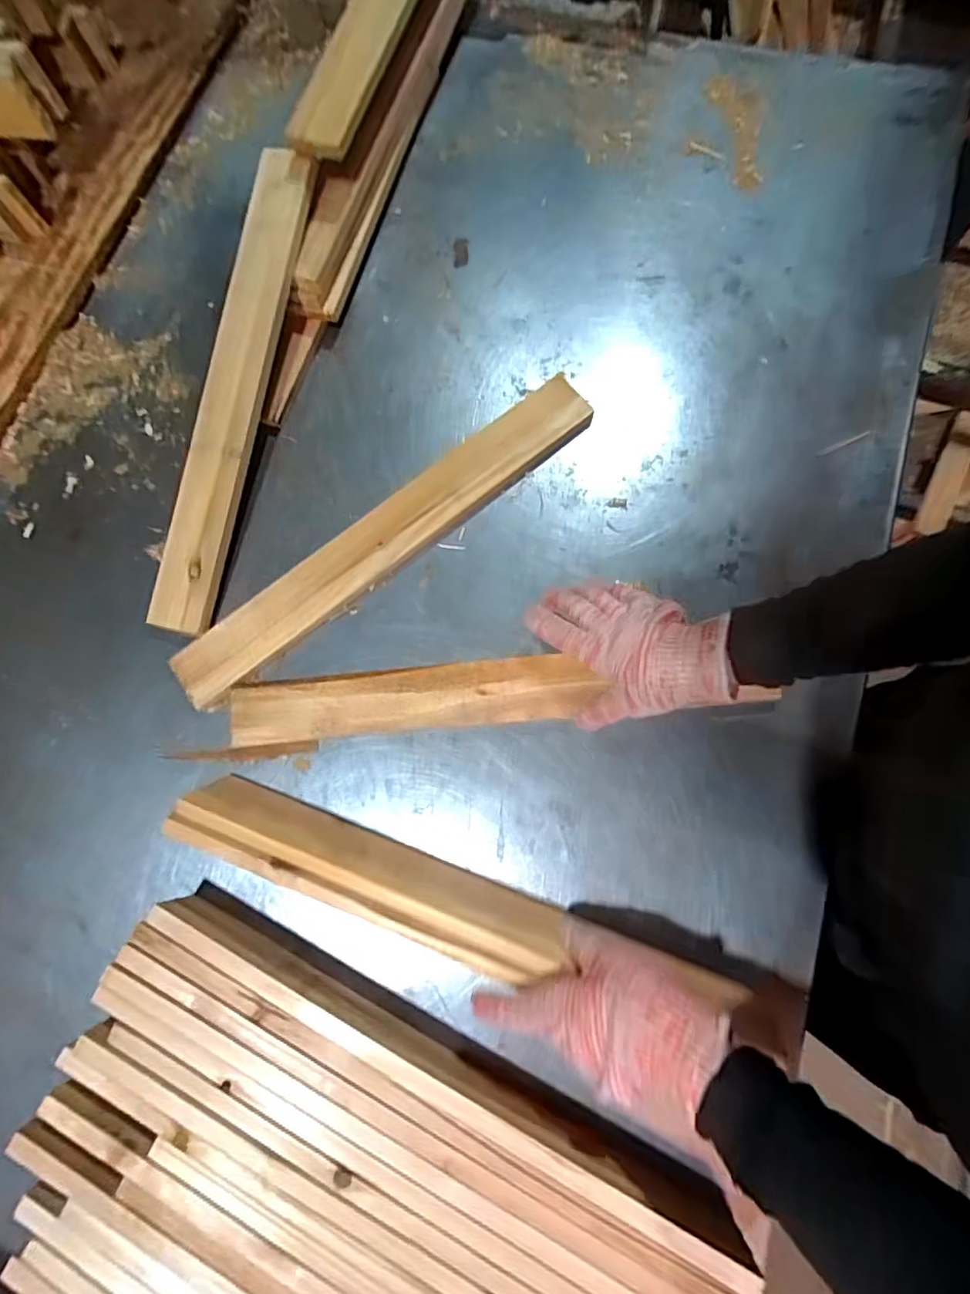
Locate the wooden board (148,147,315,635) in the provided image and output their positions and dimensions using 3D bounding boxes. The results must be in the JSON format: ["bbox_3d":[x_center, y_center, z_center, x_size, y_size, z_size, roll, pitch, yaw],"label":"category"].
[{"bbox_3d":[-0.258,-0.266,0.568,0.070,0.019,0.497,10,84,14],"label":"wooden board"}]

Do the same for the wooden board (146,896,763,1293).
[{"bbox_3d":[-0.043,0.320,0.430,0.481,0.069,0.015,26,78,8],"label":"wooden board"}]

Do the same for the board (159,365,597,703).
[{"bbox_3d":[-0.091,-0.112,0.562,0.484,0.022,0.062,-38,78,-7],"label":"board"}]

